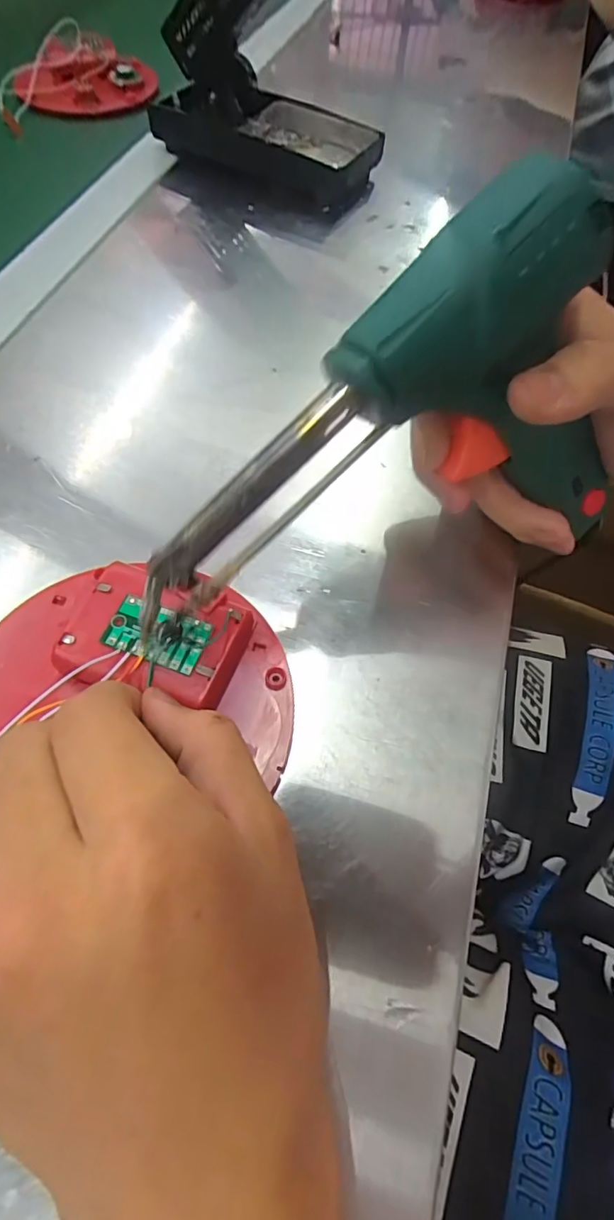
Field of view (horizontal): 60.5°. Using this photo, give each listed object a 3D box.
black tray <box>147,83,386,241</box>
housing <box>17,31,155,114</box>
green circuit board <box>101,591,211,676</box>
[{"bbox_3d":[-0.031,-0.361,0.417,0.177,0.053,0.098,30,64,13],"label":"black tray"},{"bbox_3d":[-0.202,-0.489,0.479,0.115,0.027,0.089,1,61,-2],"label":"housing"},{"bbox_3d":[-0.054,0.008,0.190,0.036,0.004,0.021,18,62,7],"label":"green circuit board"}]

